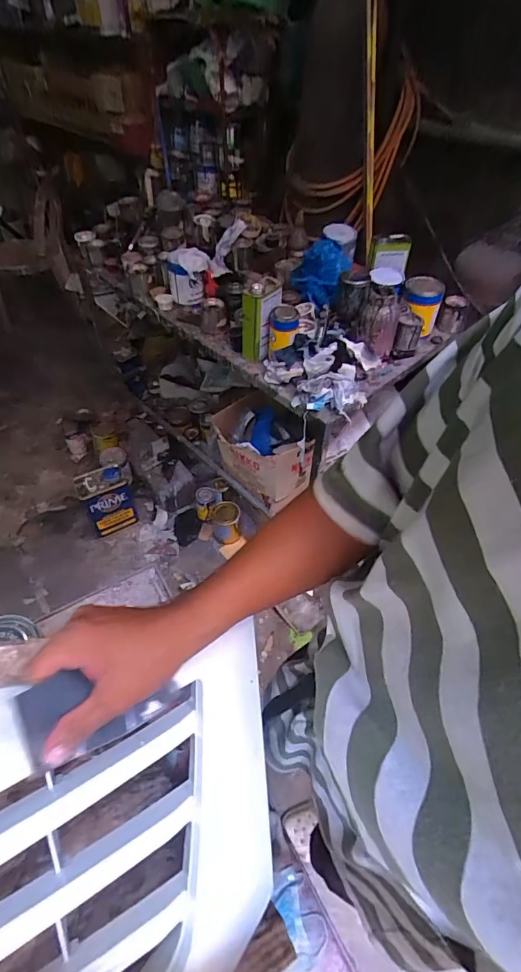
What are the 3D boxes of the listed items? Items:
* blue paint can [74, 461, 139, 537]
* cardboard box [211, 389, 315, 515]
[{"bbox_3d":[-0.553,0.059,1.632,0.200,0.255,0.110,-23,53,-19],"label":"blue paint can"},{"bbox_3d":[0.018,-0.109,1.463,0.206,0.308,0.298,-30,55,-24],"label":"cardboard box"}]

